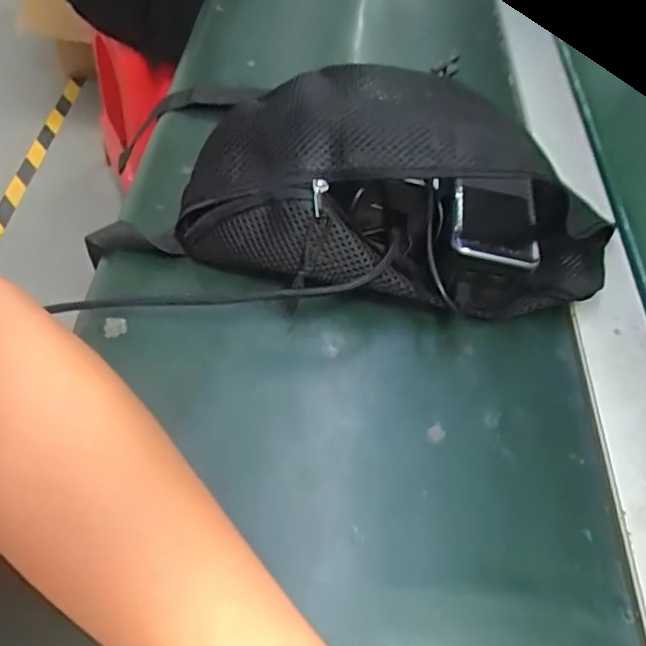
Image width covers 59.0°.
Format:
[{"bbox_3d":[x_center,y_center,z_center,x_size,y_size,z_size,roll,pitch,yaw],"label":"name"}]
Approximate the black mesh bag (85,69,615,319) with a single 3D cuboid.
[{"bbox_3d":[0.026,-0.090,0.370,0.322,0.087,0.159,11,55,7],"label":"black mesh bag"}]

